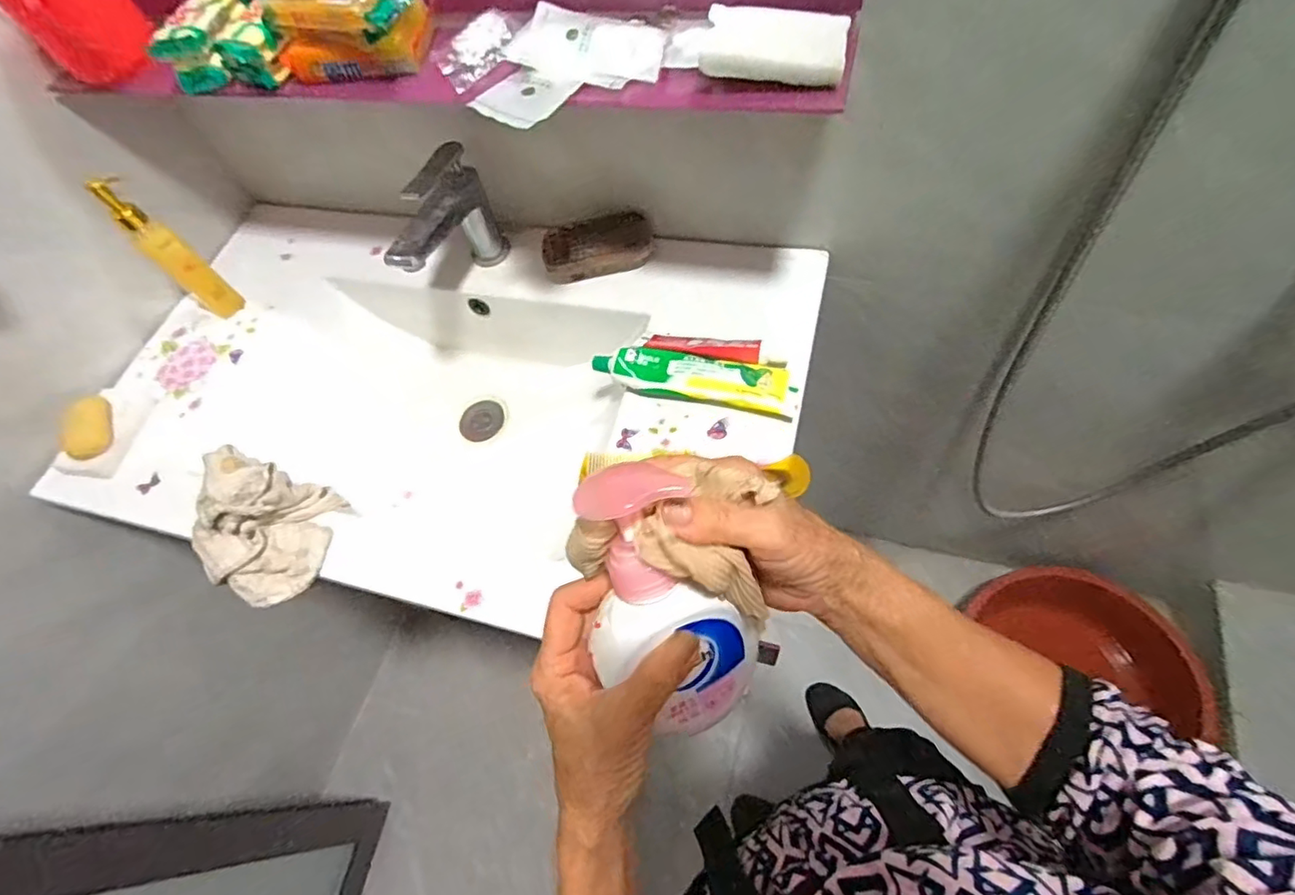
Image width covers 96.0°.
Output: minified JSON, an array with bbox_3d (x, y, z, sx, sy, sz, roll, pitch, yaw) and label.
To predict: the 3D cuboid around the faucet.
[{"bbox_3d":[-0.221,-0.228,0.641,0.058,0.125,0.149,30,70,12],"label":"faucet"}]

